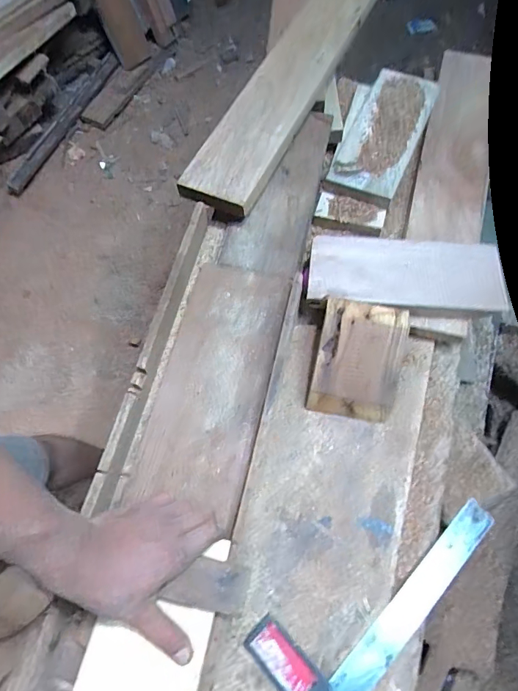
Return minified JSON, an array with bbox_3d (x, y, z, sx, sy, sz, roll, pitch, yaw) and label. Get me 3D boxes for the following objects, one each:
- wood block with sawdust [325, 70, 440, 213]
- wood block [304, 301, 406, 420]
[{"bbox_3d":[0.208,-0.356,0.720,0.110,0.020,0.297,22,68,12],"label":"wood block with sawdust"},{"bbox_3d":[0.128,0.016,0.561,0.106,0.061,0.140,11,68,5],"label":"wood block"}]

